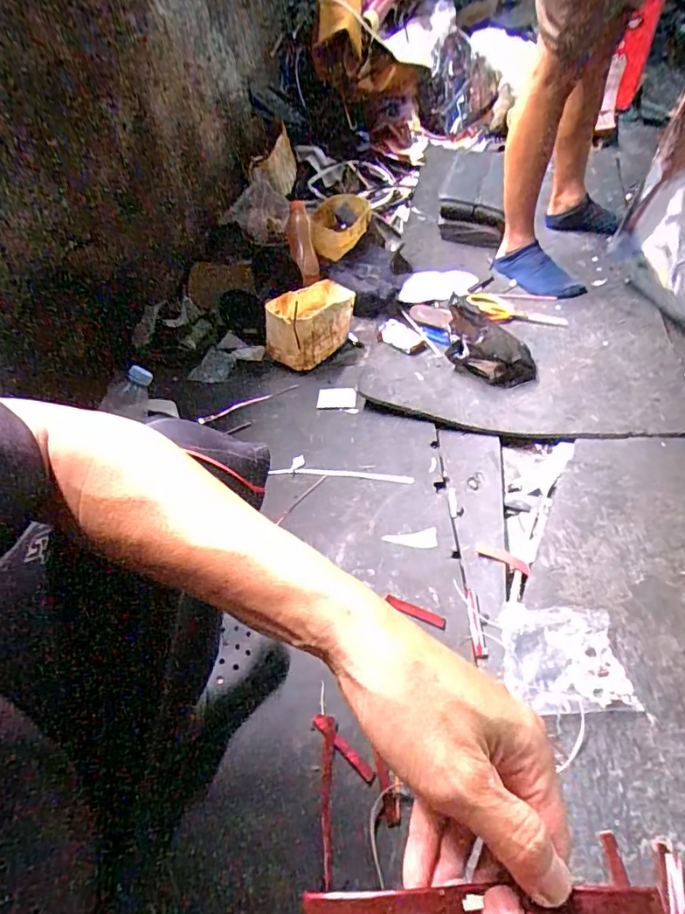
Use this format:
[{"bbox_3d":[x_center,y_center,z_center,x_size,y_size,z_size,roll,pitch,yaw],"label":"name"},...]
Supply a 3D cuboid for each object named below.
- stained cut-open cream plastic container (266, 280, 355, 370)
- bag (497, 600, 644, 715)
[{"bbox_3d":[-0.061,-0.275,1.034,0.115,0.124,0.192,17,56,21],"label":"stained cut-open cream plastic container"},{"bbox_3d":[0.256,0.230,0.592,0.141,0.037,0.119,-7,51,3],"label":"bag"}]

